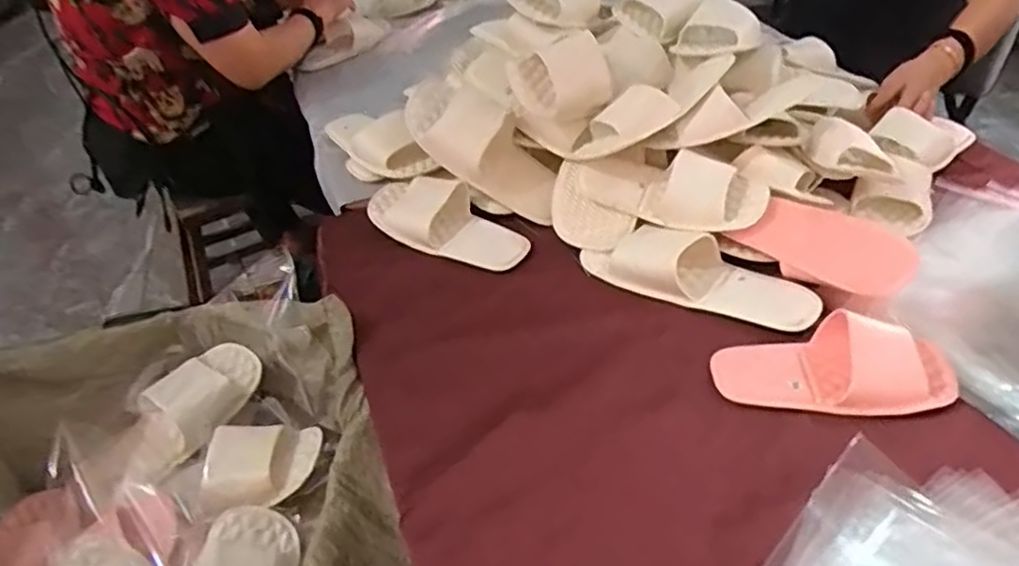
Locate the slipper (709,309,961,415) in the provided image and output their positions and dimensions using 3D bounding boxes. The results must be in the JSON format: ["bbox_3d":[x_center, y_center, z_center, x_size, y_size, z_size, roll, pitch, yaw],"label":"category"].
[{"bbox_3d":[0.329,0.078,0.673,0.232,0.048,0.099,3,41,5],"label":"slipper"}]

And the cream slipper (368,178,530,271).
[{"bbox_3d":[-0.084,-0.084,0.887,0.235,0.049,0.090,18,45,21],"label":"cream slipper"}]

